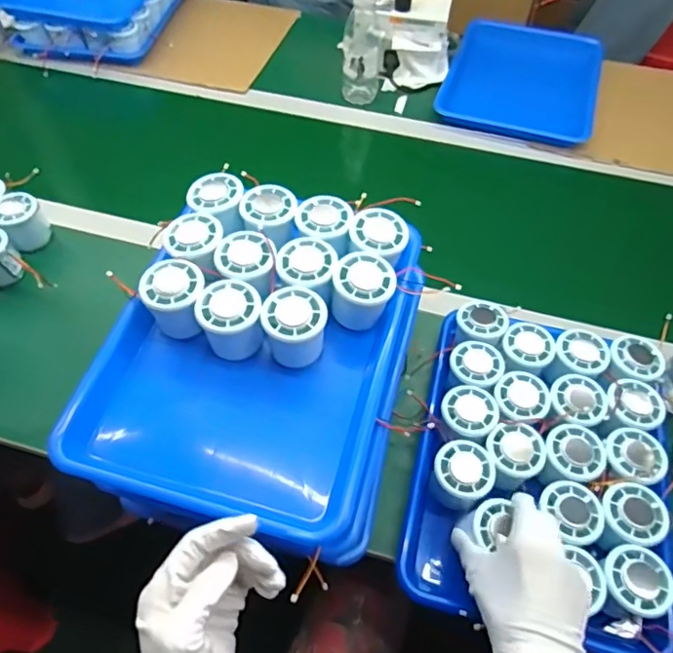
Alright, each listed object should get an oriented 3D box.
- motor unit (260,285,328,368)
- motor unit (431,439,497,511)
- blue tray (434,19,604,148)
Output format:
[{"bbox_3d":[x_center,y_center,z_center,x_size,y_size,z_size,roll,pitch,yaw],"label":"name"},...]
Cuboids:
[{"bbox_3d":[-0.037,0.004,0.505,0.055,0.061,0.058,-5,56,-2],"label":"motor unit"},{"bbox_3d":[0.125,0.150,0.548,0.055,0.052,0.055,-1,56,1],"label":"motor unit"},{"bbox_3d":[0.332,-0.446,0.972,0.252,0.024,0.316,16,58,12],"label":"blue tray"}]

